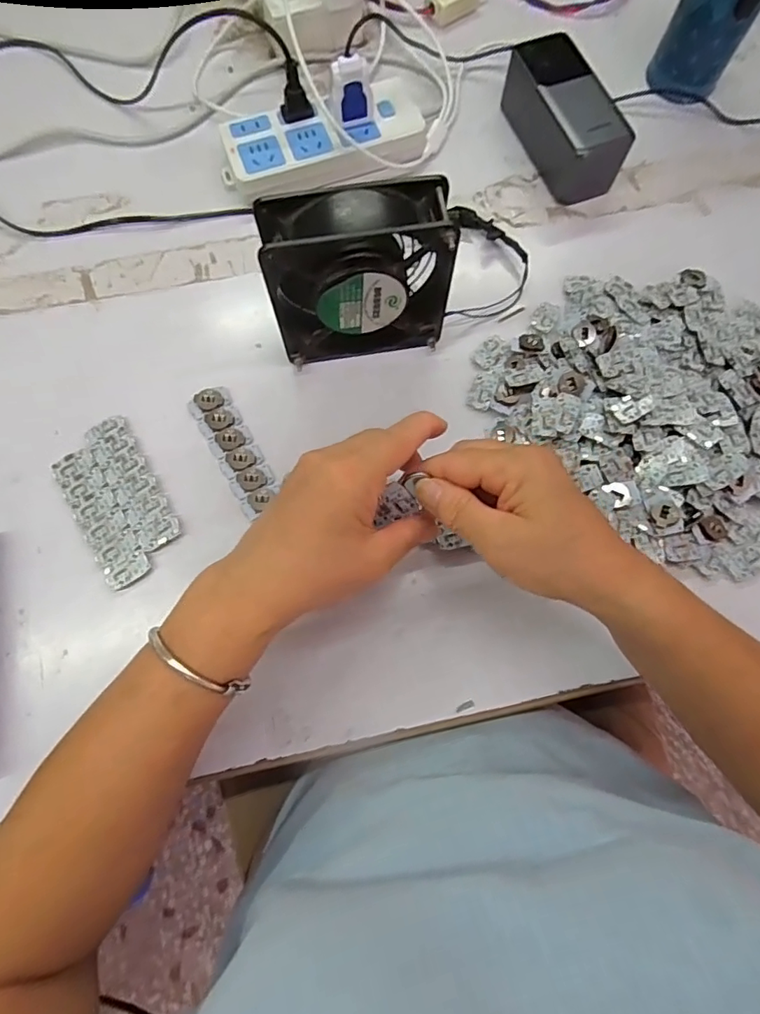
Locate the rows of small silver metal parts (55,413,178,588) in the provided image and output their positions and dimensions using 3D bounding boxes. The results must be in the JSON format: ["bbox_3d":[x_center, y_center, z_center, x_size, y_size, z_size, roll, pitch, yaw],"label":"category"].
[{"bbox_3d":[-0.190,-0.006,0.368,0.061,0.005,0.119,-29,77,-7],"label":"rows of small silver metal parts"}]

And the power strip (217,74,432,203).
[{"bbox_3d":[-0.047,-0.314,0.442,0.172,0.031,0.076,-19,75,-5],"label":"power strip"}]

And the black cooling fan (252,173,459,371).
[{"bbox_3d":[-0.013,-0.155,0.352,0.120,0.119,0.045,-7,75,-2],"label":"black cooling fan"}]

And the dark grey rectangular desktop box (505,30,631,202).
[{"bbox_3d":[0.156,-0.329,0.434,0.054,0.051,0.133,-23,76,-6],"label":"dark grey rectangular desktop box"}]

